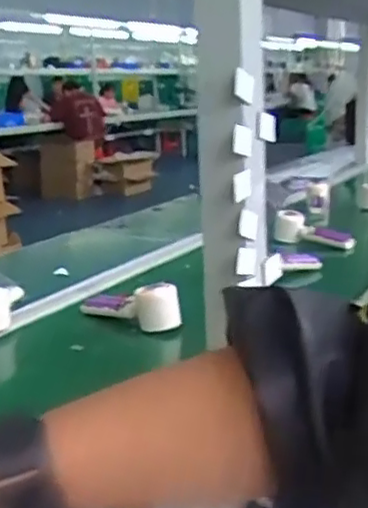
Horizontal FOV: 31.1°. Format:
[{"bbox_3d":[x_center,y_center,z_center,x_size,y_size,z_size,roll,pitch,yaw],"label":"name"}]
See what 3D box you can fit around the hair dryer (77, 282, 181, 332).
[{"bbox_3d":[-0.075,0.067,0.922,0.160,0.061,0.045,10,20,35],"label":"hair dryer"}]

